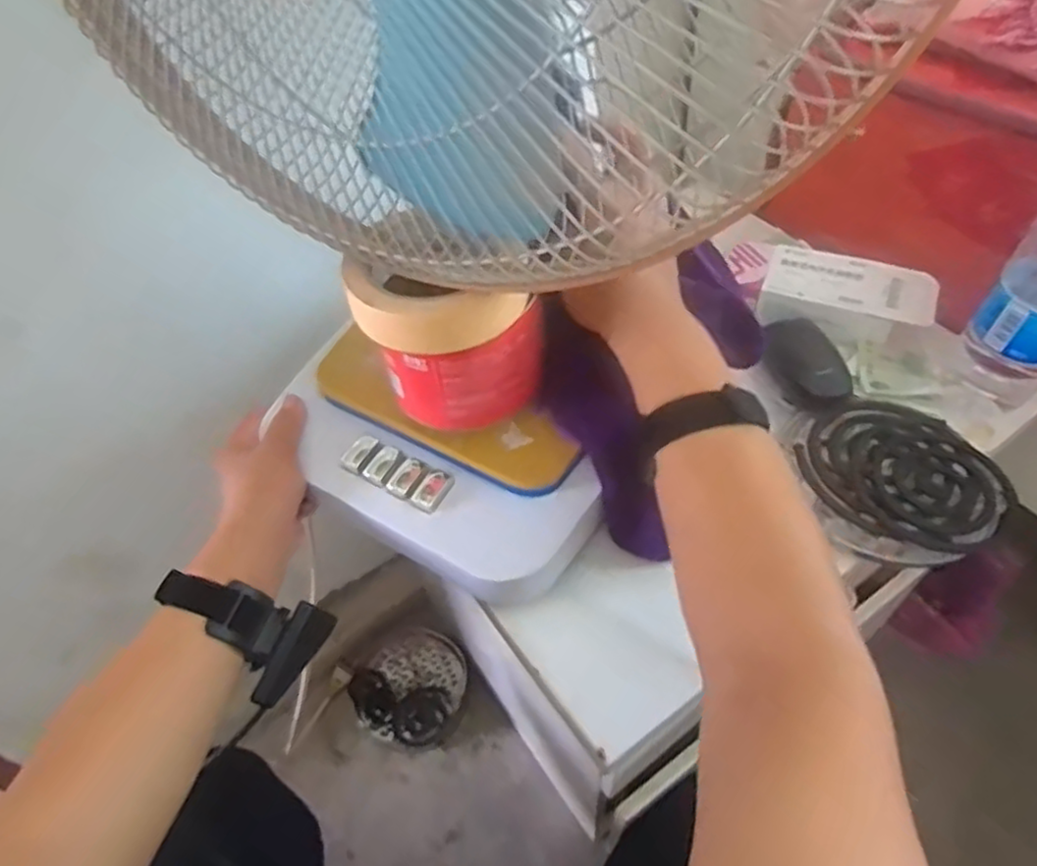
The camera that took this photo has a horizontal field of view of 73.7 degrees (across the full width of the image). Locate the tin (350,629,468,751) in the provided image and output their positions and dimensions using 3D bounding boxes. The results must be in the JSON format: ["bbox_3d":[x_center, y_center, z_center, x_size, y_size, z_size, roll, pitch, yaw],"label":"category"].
[{"bbox_3d":[-0.136,0.317,0.878,0.132,0.042,0.139,7,49,13],"label":"tin"}]

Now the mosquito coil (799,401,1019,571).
[{"bbox_3d":[0.269,0.031,0.491,0.121,0.018,0.128,-4,56,6],"label":"mosquito coil"}]

